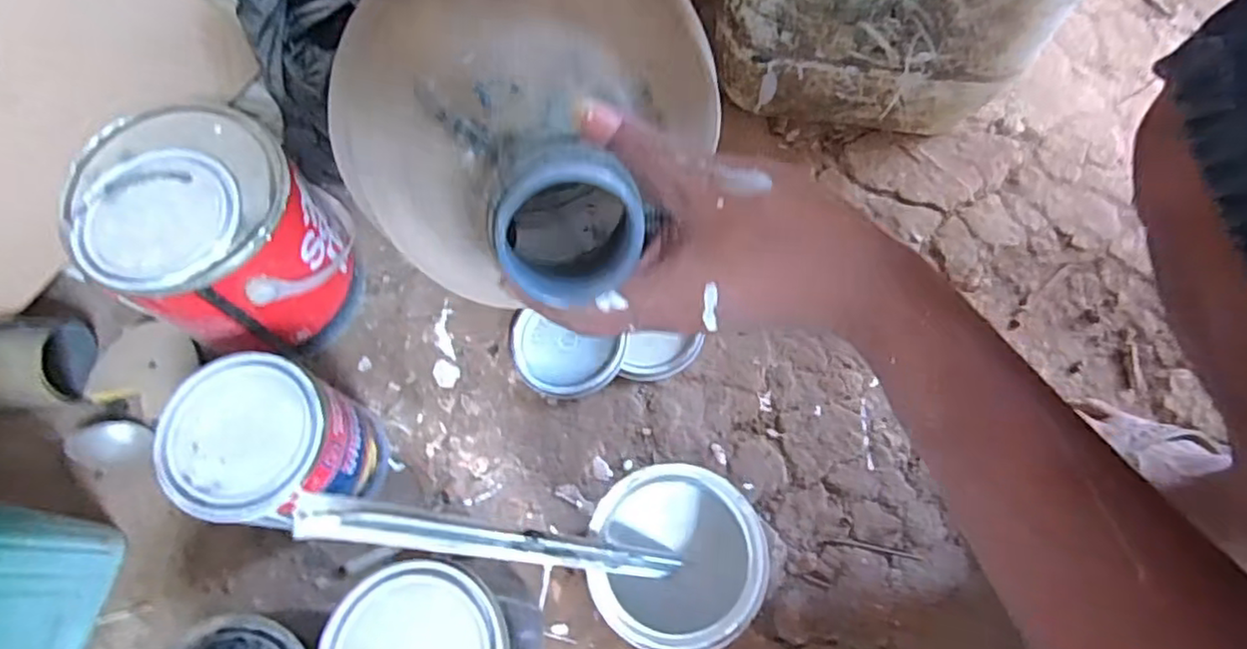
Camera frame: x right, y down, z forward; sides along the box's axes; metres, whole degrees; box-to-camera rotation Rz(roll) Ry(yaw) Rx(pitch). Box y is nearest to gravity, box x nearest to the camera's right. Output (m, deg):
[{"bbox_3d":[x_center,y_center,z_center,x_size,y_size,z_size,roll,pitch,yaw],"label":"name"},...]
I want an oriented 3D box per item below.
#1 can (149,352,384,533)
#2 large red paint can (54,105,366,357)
[{"bbox_3d":[-0.245,0.095,0.486,0.105,0.135,0.105,1,67,-1],"label":"can"},{"bbox_3d":[-0.303,-0.059,0.521,0.140,0.169,0.144,1,67,-1],"label":"large red paint can"}]

